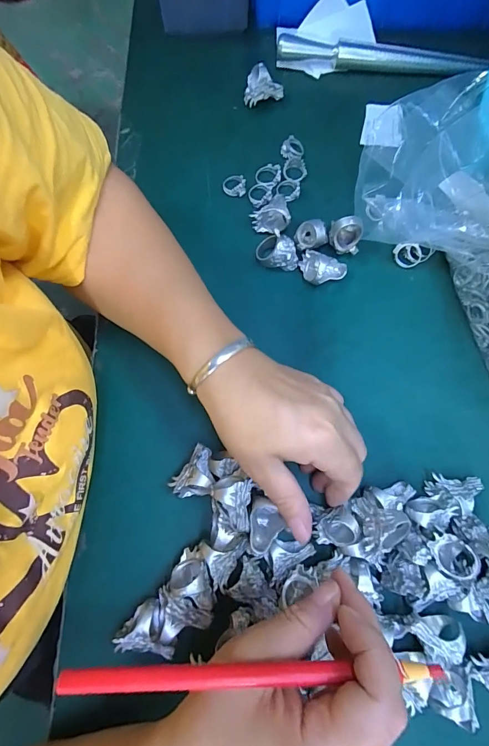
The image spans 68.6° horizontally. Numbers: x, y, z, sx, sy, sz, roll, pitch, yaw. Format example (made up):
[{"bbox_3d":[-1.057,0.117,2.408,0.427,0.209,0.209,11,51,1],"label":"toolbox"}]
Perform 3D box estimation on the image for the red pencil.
[{"bbox_3d":[0.004,0.135,0.159,0.167,0.007,0.009,1,76,-3],"label":"red pencil"}]

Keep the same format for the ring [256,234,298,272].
[{"bbox_3d":[0.029,-0.104,0.307,0.036,0.028,0.023,16,76,3],"label":"ring"}]

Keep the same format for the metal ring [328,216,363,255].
[{"bbox_3d":[0.086,-0.119,0.307,0.028,0.034,0.019,12,76,2],"label":"metal ring"}]

